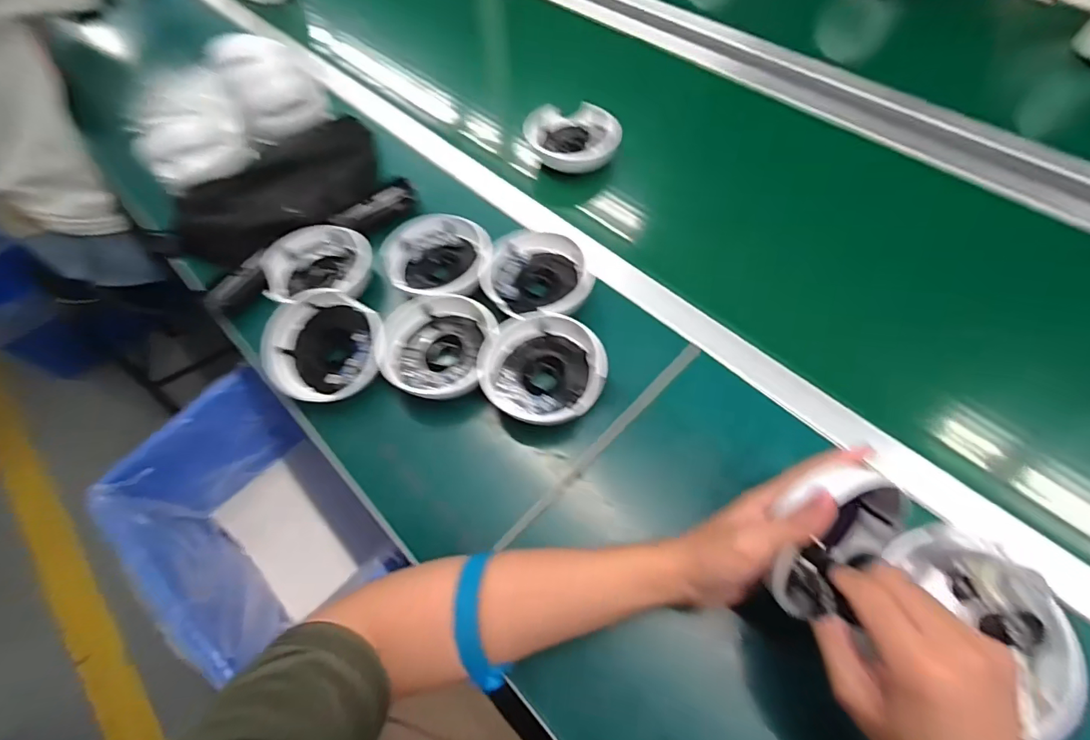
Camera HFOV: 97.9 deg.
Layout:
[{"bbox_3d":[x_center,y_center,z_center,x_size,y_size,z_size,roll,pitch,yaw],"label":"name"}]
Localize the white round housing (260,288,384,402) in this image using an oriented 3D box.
[{"bbox_3d":[-0.234,-0.023,0.515,0.117,0.061,0.125,-1,62,2],"label":"white round housing"}]

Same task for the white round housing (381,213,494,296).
[{"bbox_3d":[-0.130,-0.129,0.565,0.127,0.038,0.119,15,64,11],"label":"white round housing"}]

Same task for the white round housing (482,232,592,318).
[{"bbox_3d":[-0.010,-0.103,0.540,0.113,0.035,0.119,-1,62,2],"label":"white round housing"}]

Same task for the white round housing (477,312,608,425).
[{"bbox_3d":[-0.003,0.001,0.488,0.125,0.051,0.112,7,62,6],"label":"white round housing"}]

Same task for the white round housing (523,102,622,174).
[{"bbox_3d":[0.037,-0.327,0.675,0.121,0.044,0.121,-1,62,2],"label":"white round housing"}]

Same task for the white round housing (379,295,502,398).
[{"bbox_3d":[-0.116,-0.021,0.510,0.118,0.050,0.113,-1,62,2],"label":"white round housing"}]

